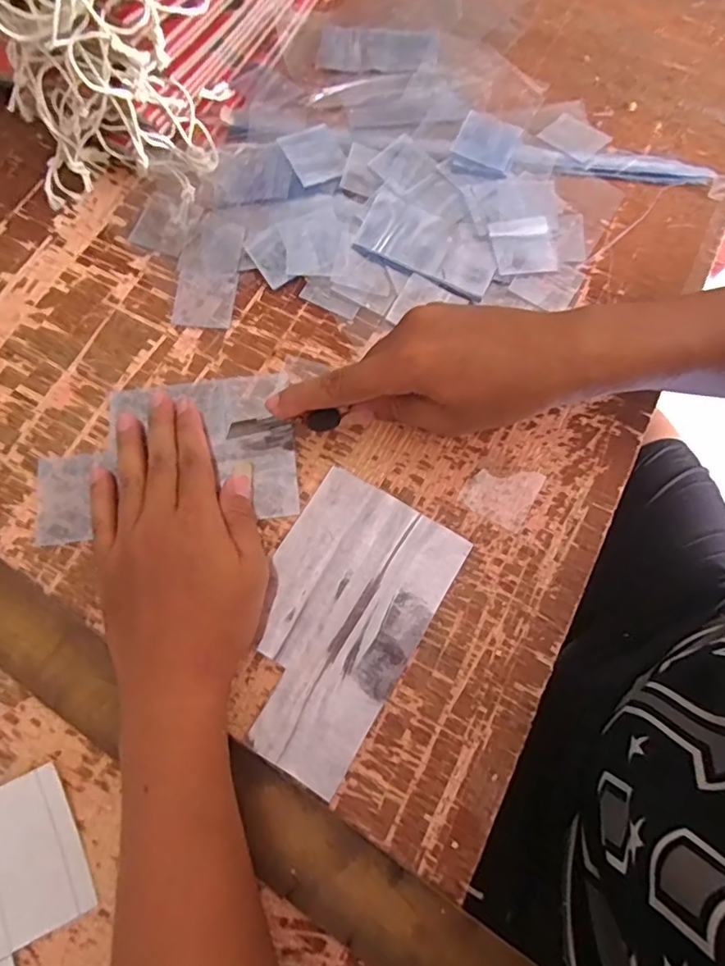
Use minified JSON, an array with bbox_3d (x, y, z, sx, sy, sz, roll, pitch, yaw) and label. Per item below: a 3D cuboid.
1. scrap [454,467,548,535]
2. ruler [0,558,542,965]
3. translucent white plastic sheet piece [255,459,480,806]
[{"bbox_3d":[0.094,0.004,0.359,0.043,0.004,0.045,30,75,12],"label":"scrap"},{"bbox_3d":[-0.086,0.168,0.306,0.435,0.008,0.050,32,76,9],"label":"ruler"},{"bbox_3d":[-0.017,0.083,0.332,0.103,0.005,0.169,31,74,7],"label":"translucent white plastic sheet piece"}]

